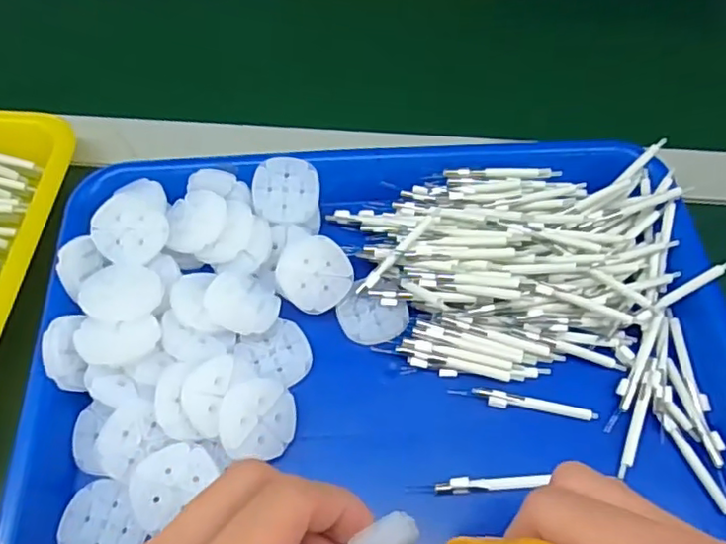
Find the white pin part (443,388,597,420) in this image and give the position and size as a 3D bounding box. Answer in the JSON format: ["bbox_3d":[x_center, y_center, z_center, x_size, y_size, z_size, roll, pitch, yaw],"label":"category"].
[{"bbox_3d":[0.076,0.062,0.288,0.069,0.004,0.007,8,59,3],"label":"white pin part"}]

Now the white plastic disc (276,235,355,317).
[{"bbox_3d":[-0.024,0.001,0.300,0.035,0.004,0.036,0,89,-17],"label":"white plastic disc"}]

